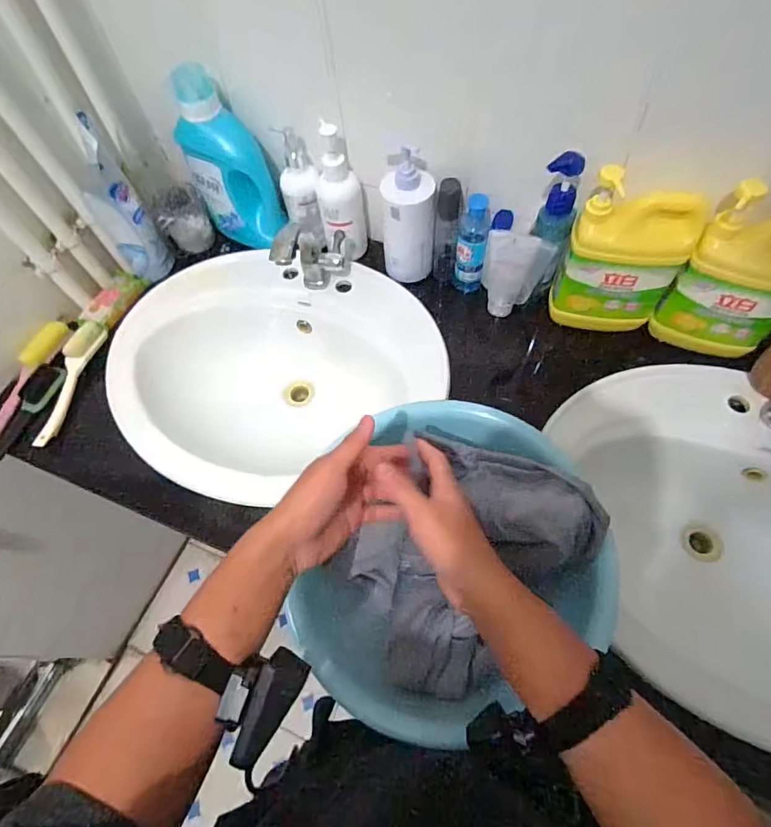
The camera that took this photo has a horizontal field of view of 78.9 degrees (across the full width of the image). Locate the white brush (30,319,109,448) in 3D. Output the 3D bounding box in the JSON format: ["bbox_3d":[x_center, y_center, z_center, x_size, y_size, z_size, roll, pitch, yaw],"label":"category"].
[{"bbox_3d":[-0.485,-0.053,0.723,0.043,0.028,0.217,1,62,4],"label":"white brush"}]

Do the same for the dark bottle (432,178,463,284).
[{"bbox_3d":[0.097,-0.285,0.745,0.036,0.167,0.039,5,62,6],"label":"dark bottle"}]

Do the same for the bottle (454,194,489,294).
[{"bbox_3d":[0.135,-0.261,0.731,0.044,0.171,0.041,7,63,7],"label":"bottle"}]

